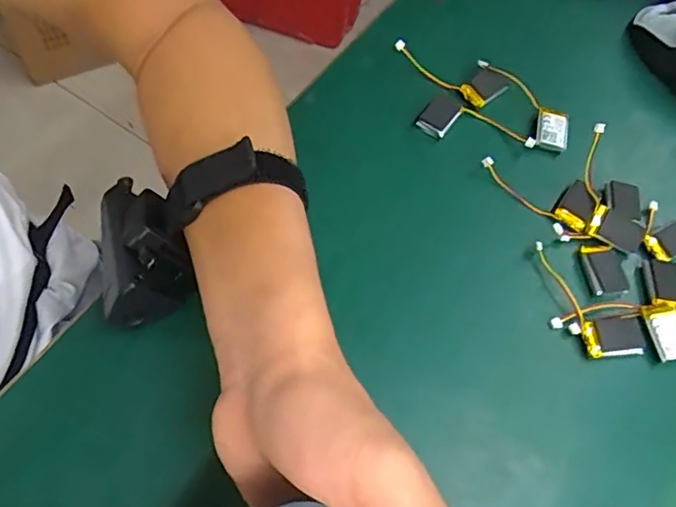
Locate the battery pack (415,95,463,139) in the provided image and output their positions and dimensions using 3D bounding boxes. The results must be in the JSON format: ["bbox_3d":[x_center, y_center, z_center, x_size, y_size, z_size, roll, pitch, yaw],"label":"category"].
[{"bbox_3d":[0.068,-0.091,0.373,0.020,0.012,0.030,32,68,13],"label":"battery pack"}]

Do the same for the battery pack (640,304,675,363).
[{"bbox_3d":[0.185,0.044,0.318,0.021,0.008,0.031,-10,66,-6],"label":"battery pack"}]

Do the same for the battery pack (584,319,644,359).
[{"bbox_3d":[0.153,0.046,0.314,0.034,0.006,0.020,-5,65,-4],"label":"battery pack"}]

